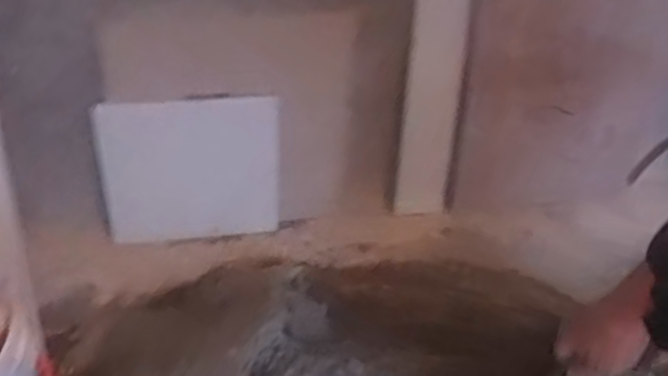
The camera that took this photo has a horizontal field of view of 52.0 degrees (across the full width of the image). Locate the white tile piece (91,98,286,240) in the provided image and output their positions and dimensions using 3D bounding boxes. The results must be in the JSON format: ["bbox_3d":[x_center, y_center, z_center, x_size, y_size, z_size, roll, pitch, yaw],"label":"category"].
[{"bbox_3d":[-0.239,-0.029,1.175,0.296,0.252,0.016,-6,23,-20],"label":"white tile piece"}]

